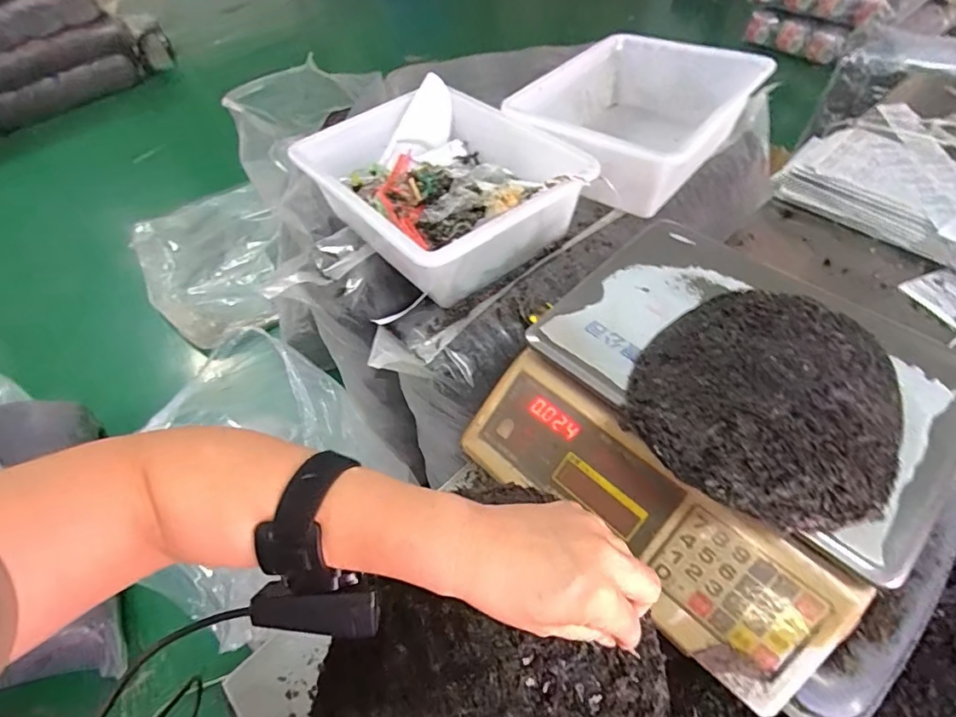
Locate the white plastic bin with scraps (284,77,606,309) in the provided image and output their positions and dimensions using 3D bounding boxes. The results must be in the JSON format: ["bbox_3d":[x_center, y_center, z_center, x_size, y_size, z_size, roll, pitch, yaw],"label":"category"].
[{"bbox_3d":[-0.051,-0.244,0.717,0.293,0.120,0.361,-36,58,-21],"label":"white plastic bin with scraps"}]

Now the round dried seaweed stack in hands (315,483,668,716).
[{"bbox_3d":[0.012,0.184,0.280,0.172,0.021,0.198,30,61,25],"label":"round dried seaweed stack in hands"}]

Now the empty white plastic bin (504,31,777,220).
[{"bbox_3d":[0.250,-0.365,0.799,0.280,0.149,0.399,32,61,26],"label":"empty white plastic bin"}]

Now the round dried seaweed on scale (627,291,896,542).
[{"bbox_3d":[0.220,0.030,0.383,0.195,0.031,0.184,-2,52,3],"label":"round dried seaweed on scale"}]

